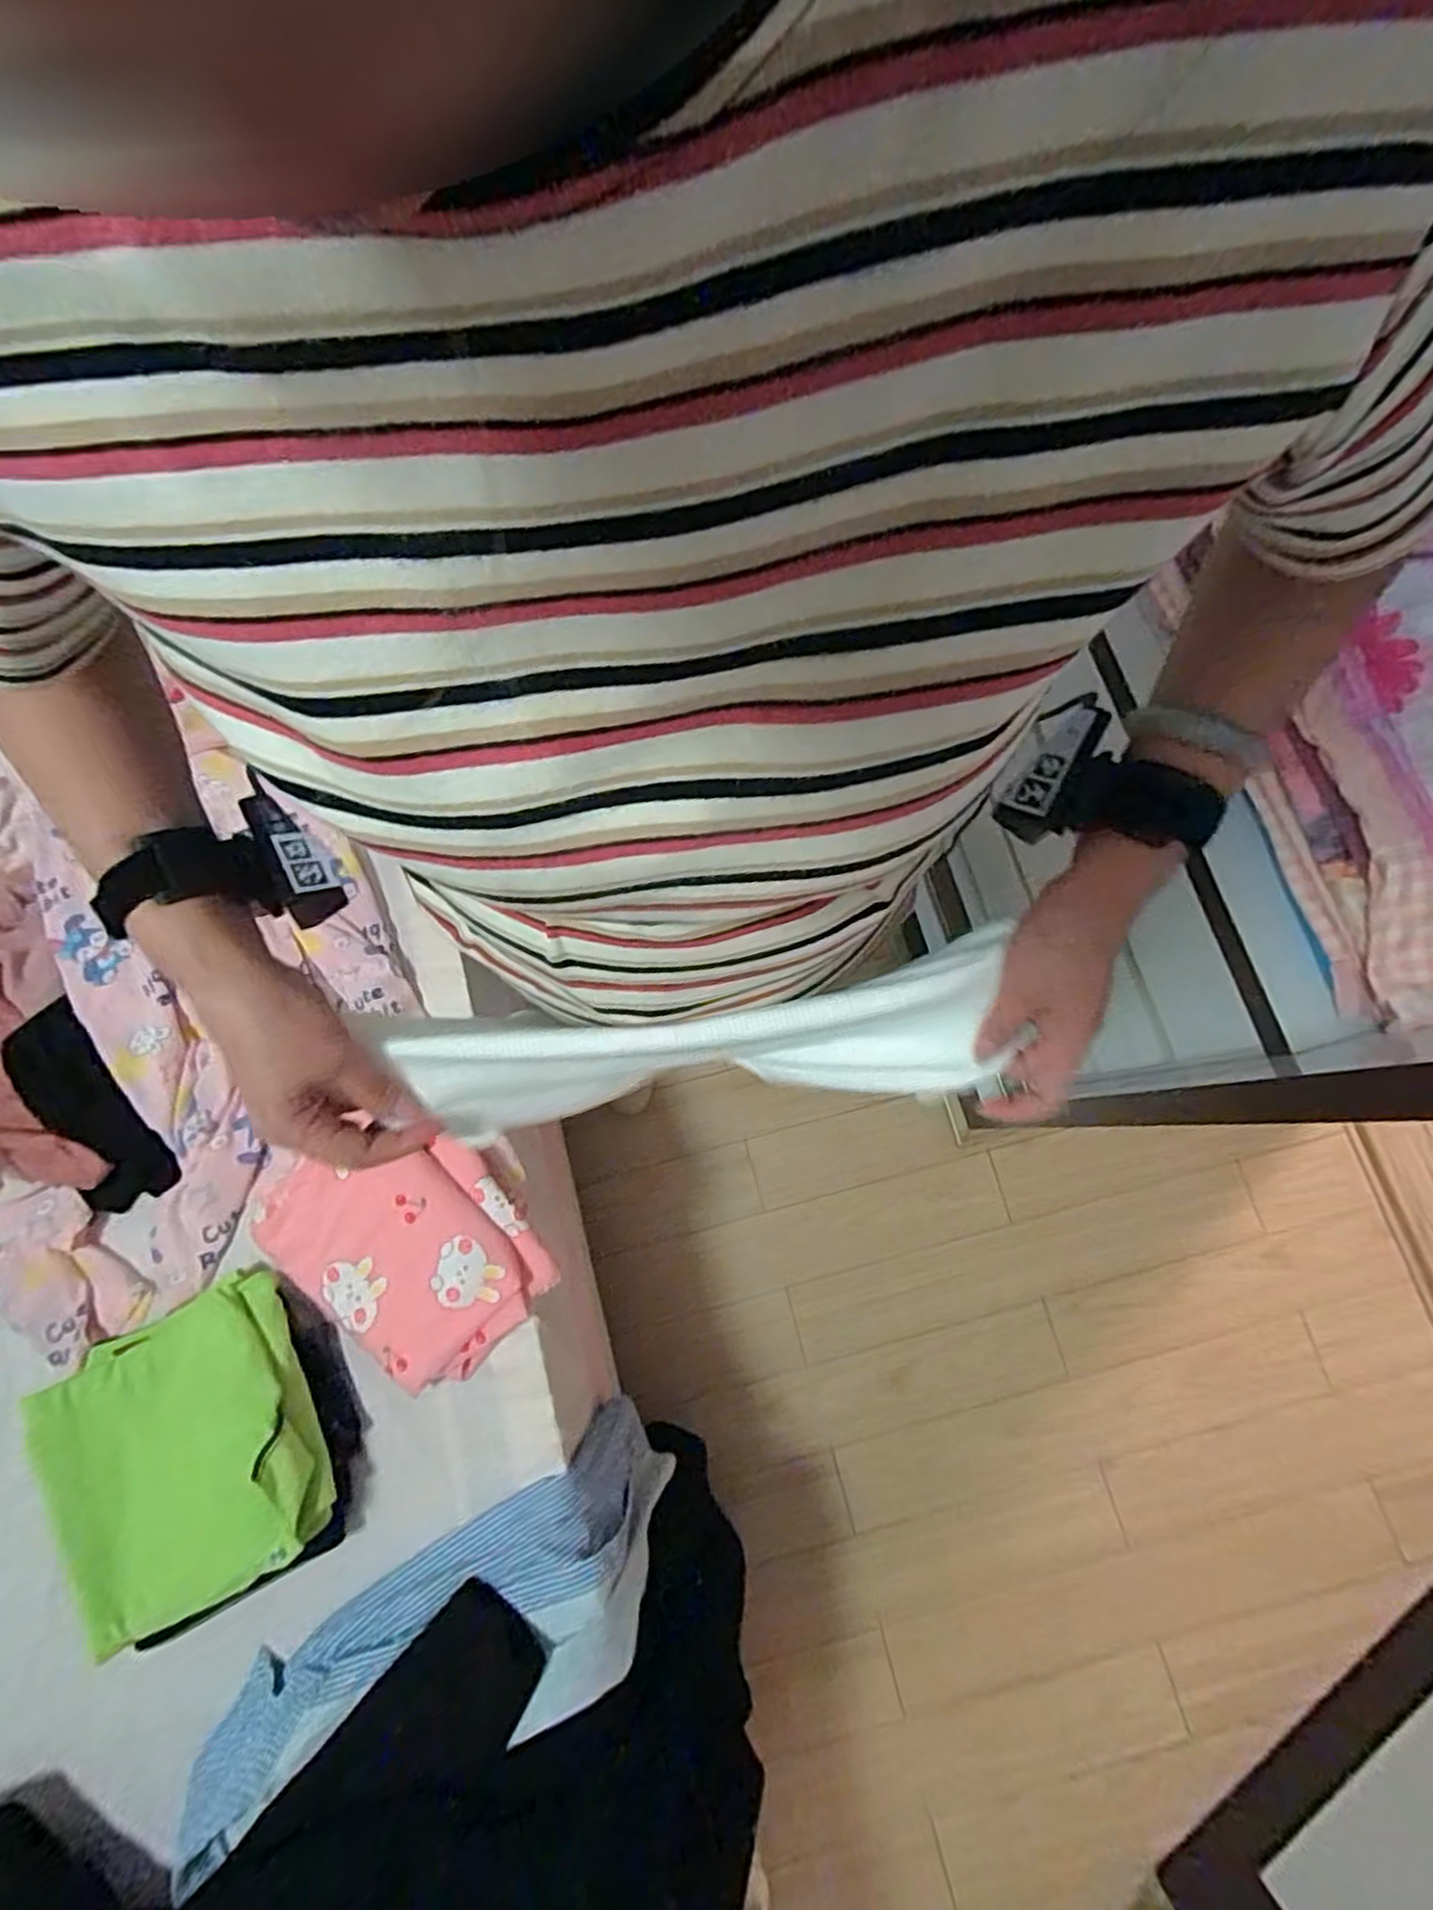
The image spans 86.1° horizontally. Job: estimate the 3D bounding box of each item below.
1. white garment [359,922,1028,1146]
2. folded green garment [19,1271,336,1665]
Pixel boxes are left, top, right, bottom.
[{"bbox_3d":[-0.007,0.059,0.463,0.328,0.130,0.072,-7,77,-2],"label":"white garment"},{"bbox_3d":[-0.472,0.437,0.681,0.213,0.079,0.237,-27,77,-5],"label":"folded green garment"}]

